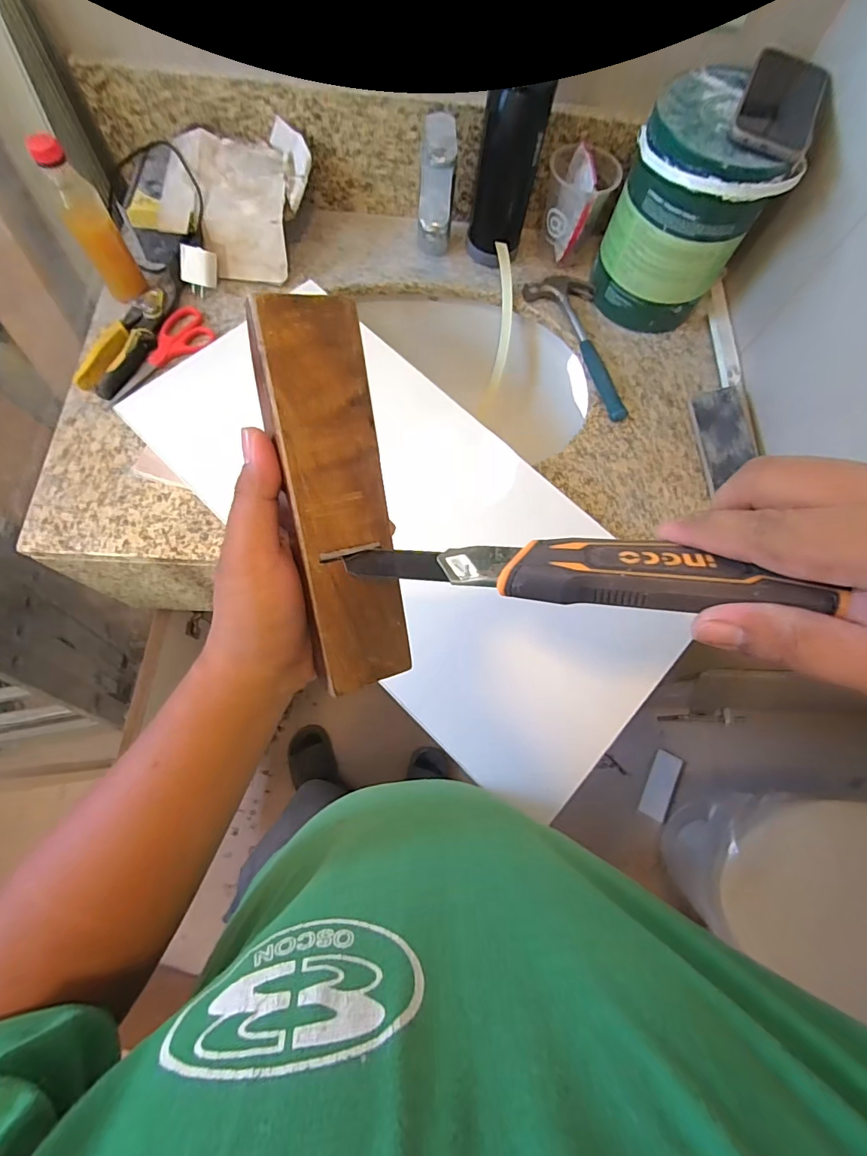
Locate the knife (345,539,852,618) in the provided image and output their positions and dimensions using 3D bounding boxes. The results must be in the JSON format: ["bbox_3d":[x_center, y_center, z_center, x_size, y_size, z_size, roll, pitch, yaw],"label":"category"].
[{"bbox_3d":[0.059,-0.004,0.209,0.197,0.016,0.033,4,74,15],"label":"knife"}]

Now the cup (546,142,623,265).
[{"bbox_3d":[0.206,-0.538,0.677,0.090,0.119,0.087,1,71,-4],"label":"cup"}]

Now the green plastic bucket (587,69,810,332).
[{"bbox_3d":[0.316,-0.461,0.611,0.147,0.211,0.171,-37,78,-14],"label":"green plastic bucket"}]

